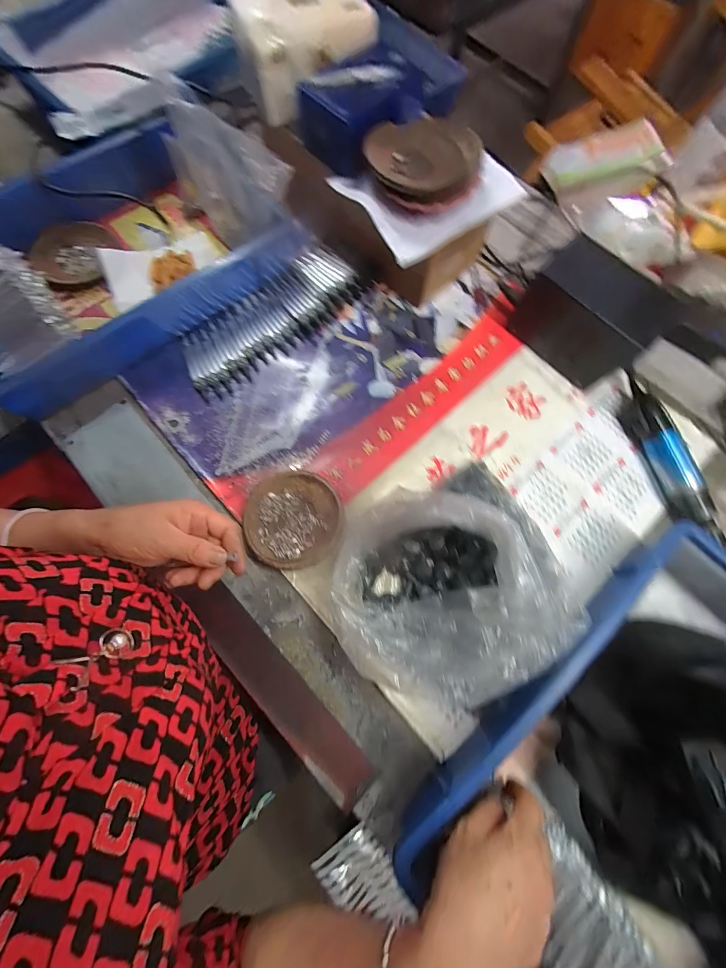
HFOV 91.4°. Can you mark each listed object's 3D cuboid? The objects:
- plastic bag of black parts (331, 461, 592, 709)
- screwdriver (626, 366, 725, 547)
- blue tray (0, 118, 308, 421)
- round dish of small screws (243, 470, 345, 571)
[{"bbox_3d":[0.085,0.100,0.368,0.234,0.095,0.198,-27,76,-9],"label":"plastic bag of black parts"},{"bbox_3d":[0.388,-0.043,0.458,0.037,0.038,0.237,-10,74,-5],"label":"screwdriver"},{"bbox_3d":[-0.364,-0.310,0.481,0.398,0.090,0.305,-40,79,-12],"label":"blue tray"},{"bbox_3d":[-0.082,0.042,0.425,0.112,0.020,0.113,0,74,-2],"label":"round dish of small screws"}]

